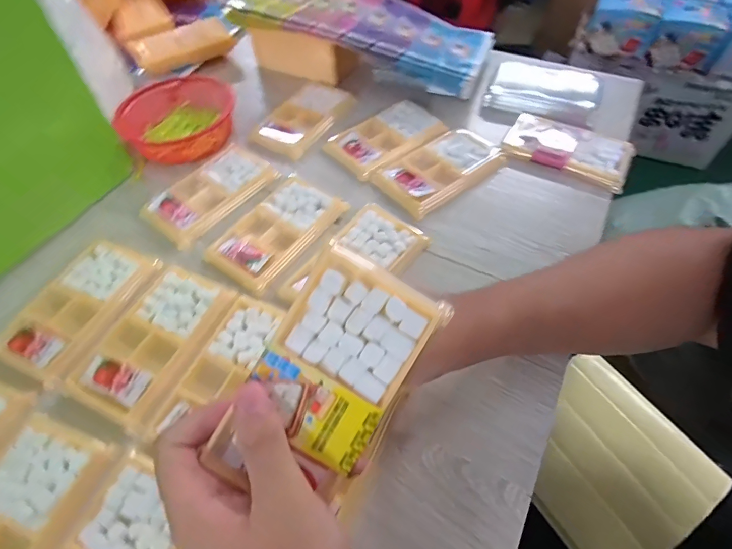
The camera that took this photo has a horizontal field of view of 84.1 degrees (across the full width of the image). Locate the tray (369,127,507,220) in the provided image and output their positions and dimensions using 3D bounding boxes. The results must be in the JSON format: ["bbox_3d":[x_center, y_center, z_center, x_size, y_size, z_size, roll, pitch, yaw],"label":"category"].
[{"bbox_3d":[0.082,-0.120,0.450,0.136,0.015,0.081,-34,61,-20],"label":"tray"}]

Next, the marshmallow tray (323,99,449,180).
[{"bbox_3d":[0.025,-0.164,0.483,0.131,0.015,0.081,-38,62,-22],"label":"marshmallow tray"}]

